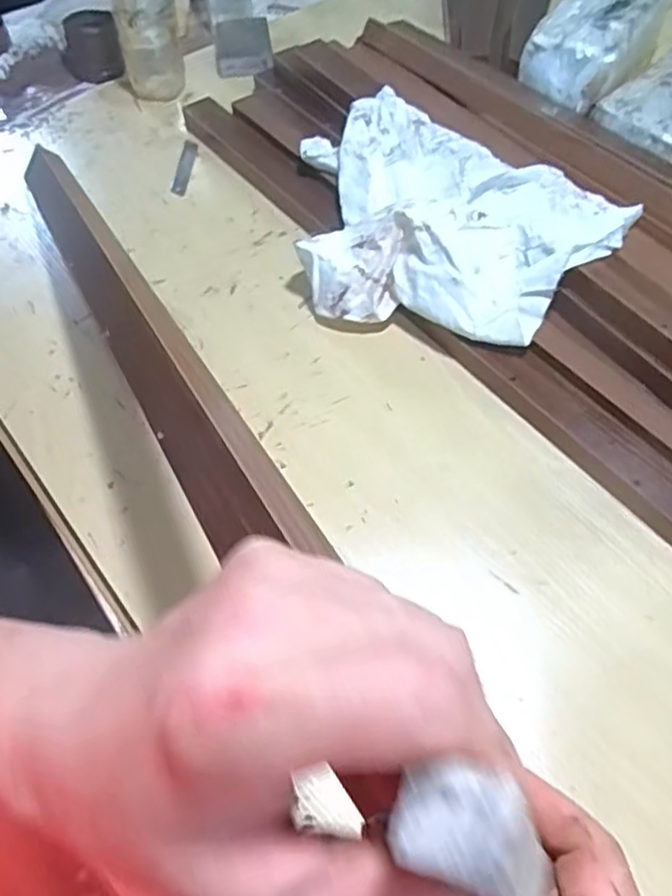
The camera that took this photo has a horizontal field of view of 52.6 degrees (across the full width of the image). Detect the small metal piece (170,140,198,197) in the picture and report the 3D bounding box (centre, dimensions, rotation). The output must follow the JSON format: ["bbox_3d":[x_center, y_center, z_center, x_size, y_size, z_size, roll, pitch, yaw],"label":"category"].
[{"bbox_3d":[-0.172,-0.321,0.774,0.018,0.006,0.092,2,57,3],"label":"small metal piece"}]

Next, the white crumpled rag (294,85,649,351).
[{"bbox_3d":[0.084,-0.202,0.640,0.320,0.091,0.219,28,62,18],"label":"white crumpled rag"}]

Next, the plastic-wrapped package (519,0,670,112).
[{"bbox_3d":[0.296,-0.467,0.772,0.108,0.068,0.200,27,62,19],"label":"plastic-wrapped package"}]

